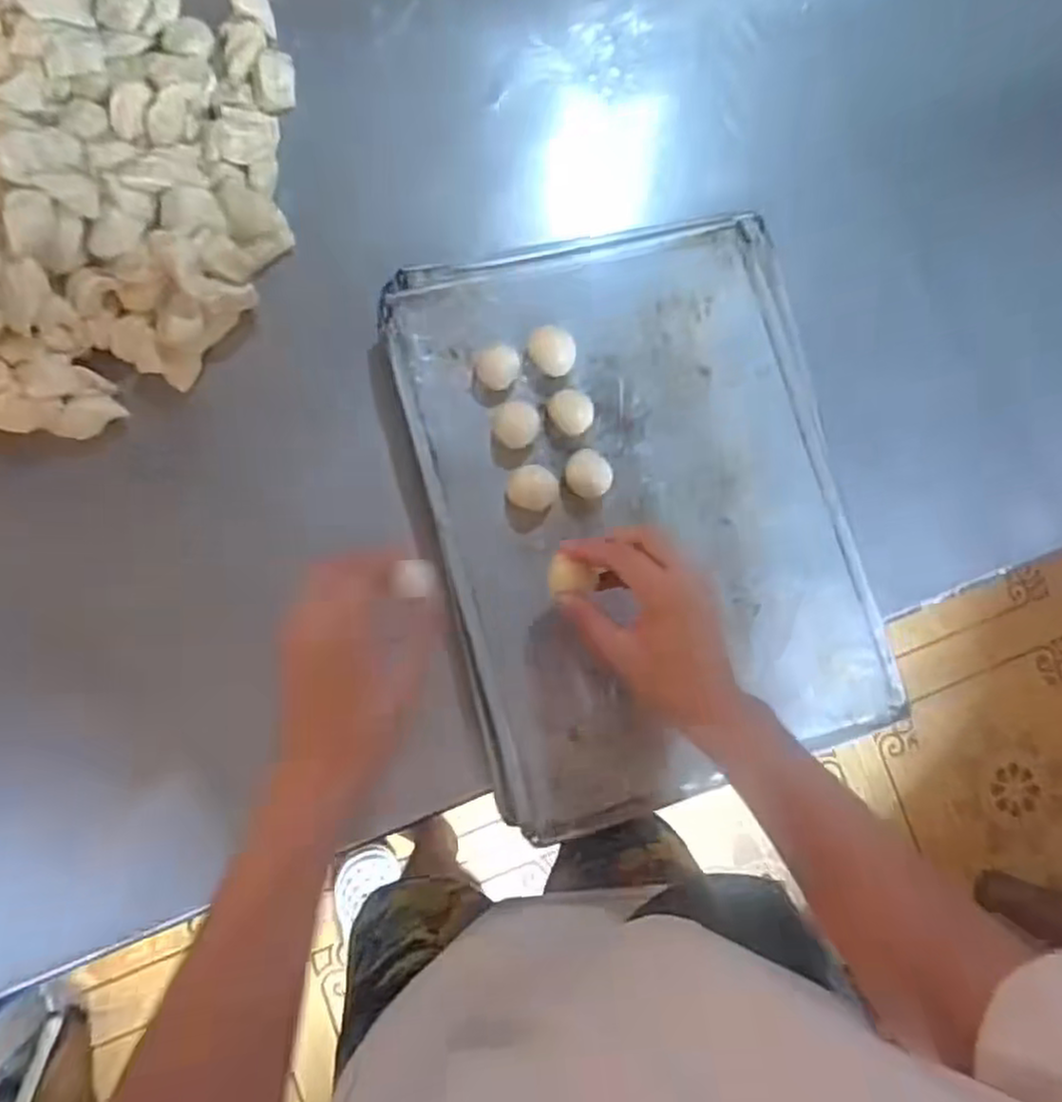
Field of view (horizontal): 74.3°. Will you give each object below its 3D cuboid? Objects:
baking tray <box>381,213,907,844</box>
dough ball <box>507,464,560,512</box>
[{"bbox_3d":[0.092,-0.037,0.573,0.337,0.023,0.452,-13,87,-7],"label":"baking tray"},{"bbox_3d":[0.002,-0.050,0.567,0.039,0.024,0.035,4,85,-6],"label":"dough ball"}]

